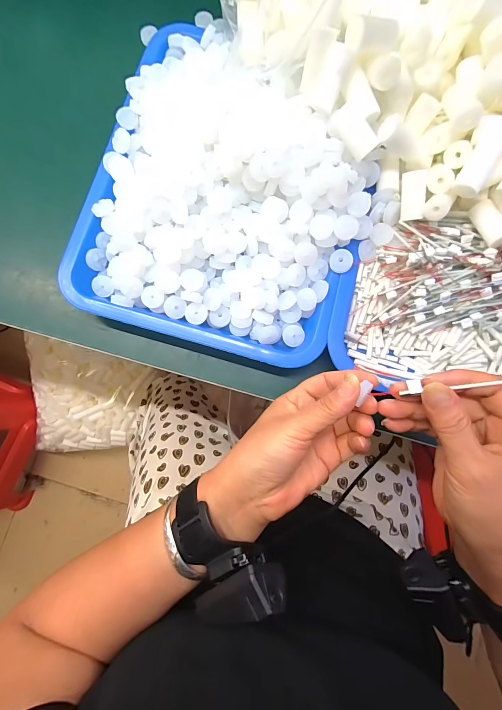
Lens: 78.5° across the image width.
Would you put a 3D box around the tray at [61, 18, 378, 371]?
[{"bbox_3d":[-0.022,-0.159,0.296,0.259,0.079,0.295,18,82,1],"label":"tray"}]

